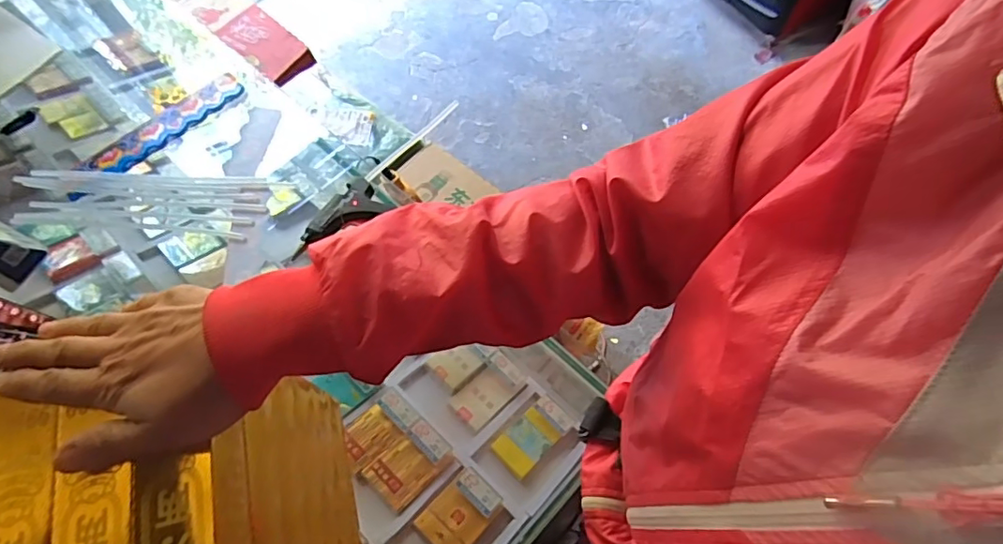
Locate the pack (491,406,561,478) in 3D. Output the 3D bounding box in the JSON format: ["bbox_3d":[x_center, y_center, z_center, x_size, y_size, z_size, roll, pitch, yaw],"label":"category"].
[{"bbox_3d":[0.032,0.221,0.707,0.077,0.017,0.056,-41,70,-15],"label":"pack"}]

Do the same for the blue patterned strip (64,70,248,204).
[{"bbox_3d":[-0.441,-0.179,0.690,0.239,0.014,0.047,-41,76,-15],"label":"blue patterned strip"}]

